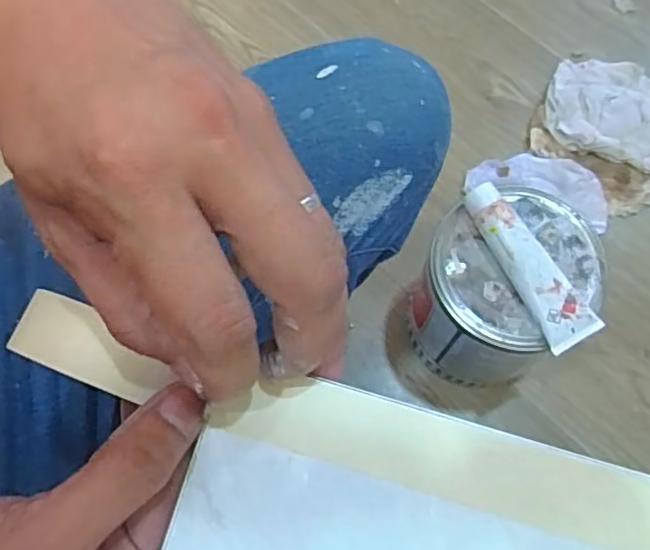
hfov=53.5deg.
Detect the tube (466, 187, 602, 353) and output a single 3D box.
[{"bbox_3d":[0.181,-0.011,0.575,0.047,0.023,0.161,-29,73,-9],"label":"tube"}]

